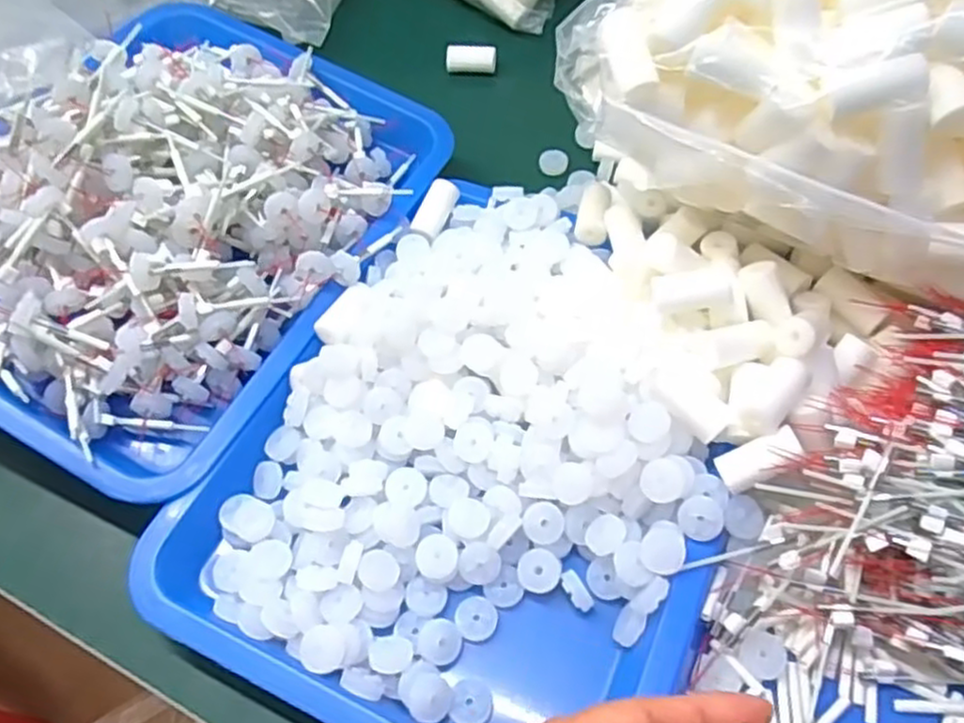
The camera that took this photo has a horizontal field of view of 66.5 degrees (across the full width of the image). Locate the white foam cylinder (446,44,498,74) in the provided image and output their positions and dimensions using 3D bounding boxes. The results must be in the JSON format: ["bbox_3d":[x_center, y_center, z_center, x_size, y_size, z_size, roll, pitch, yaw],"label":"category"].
[{"bbox_3d":[-0.009,-0.255,0.618,0.042,0.017,0.020,3,57,5],"label":"white foam cylinder"}]

